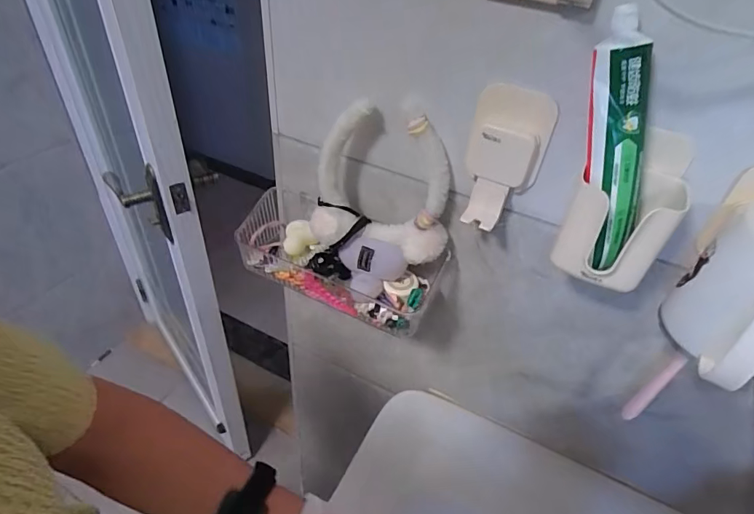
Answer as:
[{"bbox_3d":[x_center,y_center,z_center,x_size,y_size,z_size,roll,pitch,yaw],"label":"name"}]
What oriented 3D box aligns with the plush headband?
[{"bbox_3d":[-0.002,-0.058,0.483,0.146,0.173,0.093,28,46,24],"label":"plush headband"}]

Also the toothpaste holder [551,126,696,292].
[{"bbox_3d":[0.199,-0.038,0.373,0.086,0.103,0.077,15,42,10],"label":"toothpaste holder"}]

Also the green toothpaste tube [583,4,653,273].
[{"bbox_3d":[0.180,-0.081,0.348,0.033,0.193,0.039,-20,24,-27],"label":"green toothpaste tube"}]

